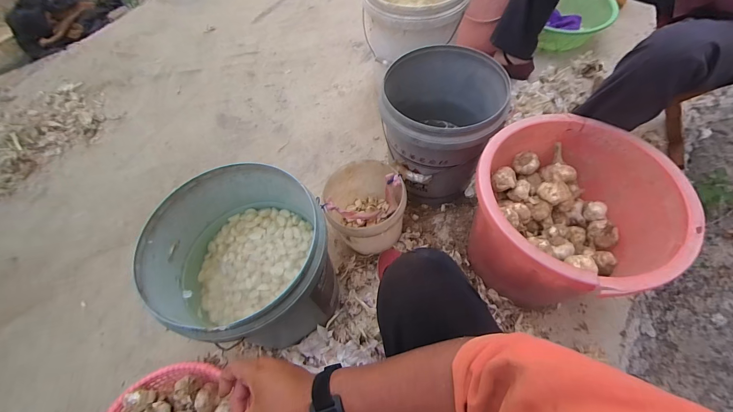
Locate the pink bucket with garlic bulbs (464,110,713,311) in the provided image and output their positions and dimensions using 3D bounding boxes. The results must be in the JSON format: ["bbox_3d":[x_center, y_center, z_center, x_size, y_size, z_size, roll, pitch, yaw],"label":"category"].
[{"bbox_3d":[0.387,0.042,0.691,0.343,0.286,0.355,-2,60,3],"label":"pink bucket with garlic bulbs"}]

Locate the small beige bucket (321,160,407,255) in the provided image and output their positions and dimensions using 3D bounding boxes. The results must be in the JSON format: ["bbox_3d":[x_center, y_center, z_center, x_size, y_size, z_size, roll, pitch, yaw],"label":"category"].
[{"bbox_3d":[0.000,0.006,0.833,0.191,0.175,0.212,3,60,5],"label":"small beige bucket"}]

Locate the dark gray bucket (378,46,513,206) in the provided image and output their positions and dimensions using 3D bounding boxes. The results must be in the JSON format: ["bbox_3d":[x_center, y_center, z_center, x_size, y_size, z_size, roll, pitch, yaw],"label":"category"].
[{"bbox_3d":[0.183,-0.183,0.857,0.274,0.326,0.277,-2,60,3],"label":"dark gray bucket"}]

